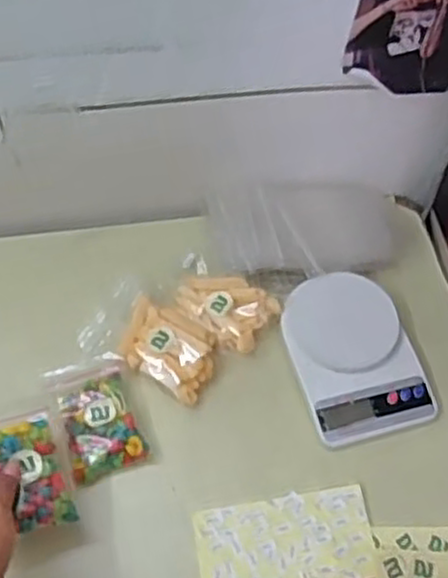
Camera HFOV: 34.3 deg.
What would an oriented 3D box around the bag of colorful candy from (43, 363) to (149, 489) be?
[{"bbox_3d":[-0.125,0.124,0.715,0.073,0.027,0.118,-16,61,-15],"label":"bag of colorful candy"}]

